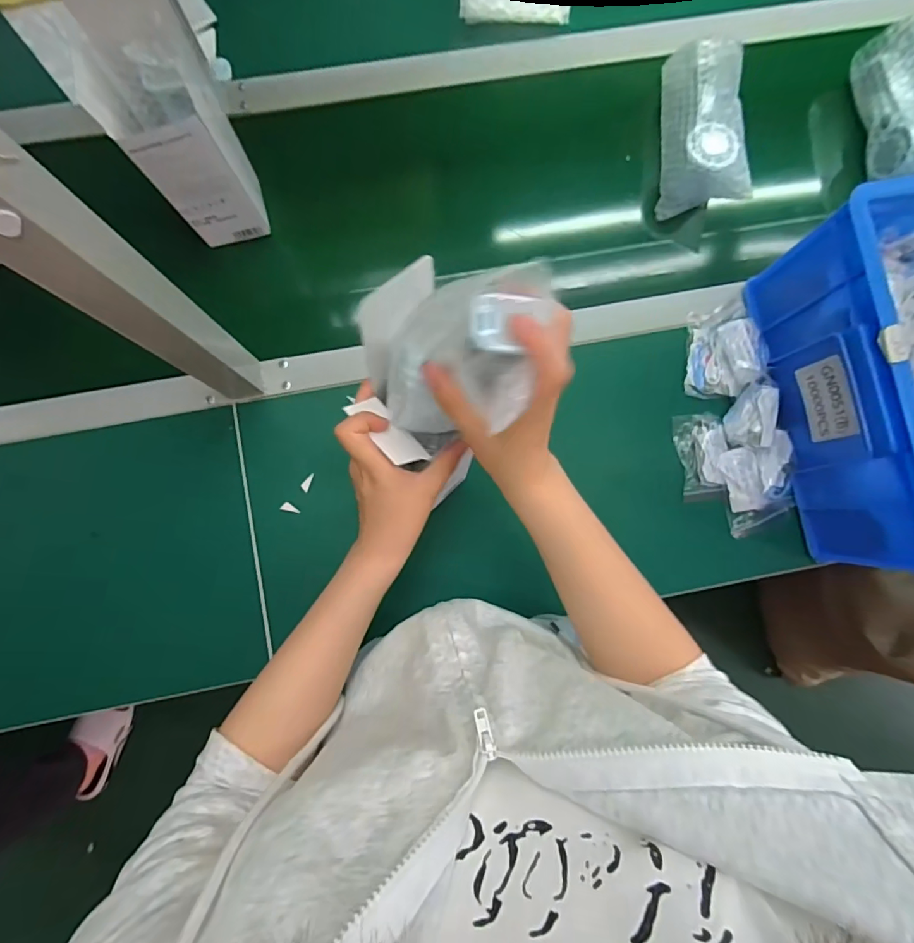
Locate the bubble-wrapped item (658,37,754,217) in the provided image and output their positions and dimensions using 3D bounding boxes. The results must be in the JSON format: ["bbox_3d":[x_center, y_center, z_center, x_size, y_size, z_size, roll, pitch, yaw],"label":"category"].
[{"bbox_3d":[0.280,-0.392,0.552,0.074,0.065,0.178,1,82,-2],"label":"bubble-wrapped item"}]

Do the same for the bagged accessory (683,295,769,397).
[{"bbox_3d":[0.306,-0.140,0.549,0.083,0.023,0.109,0,89,15],"label":"bagged accessory"}]

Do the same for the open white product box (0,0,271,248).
[{"bbox_3d":[-0.266,-0.320,0.443,0.103,0.229,0.074,-20,83,-5],"label":"open white product box"}]

